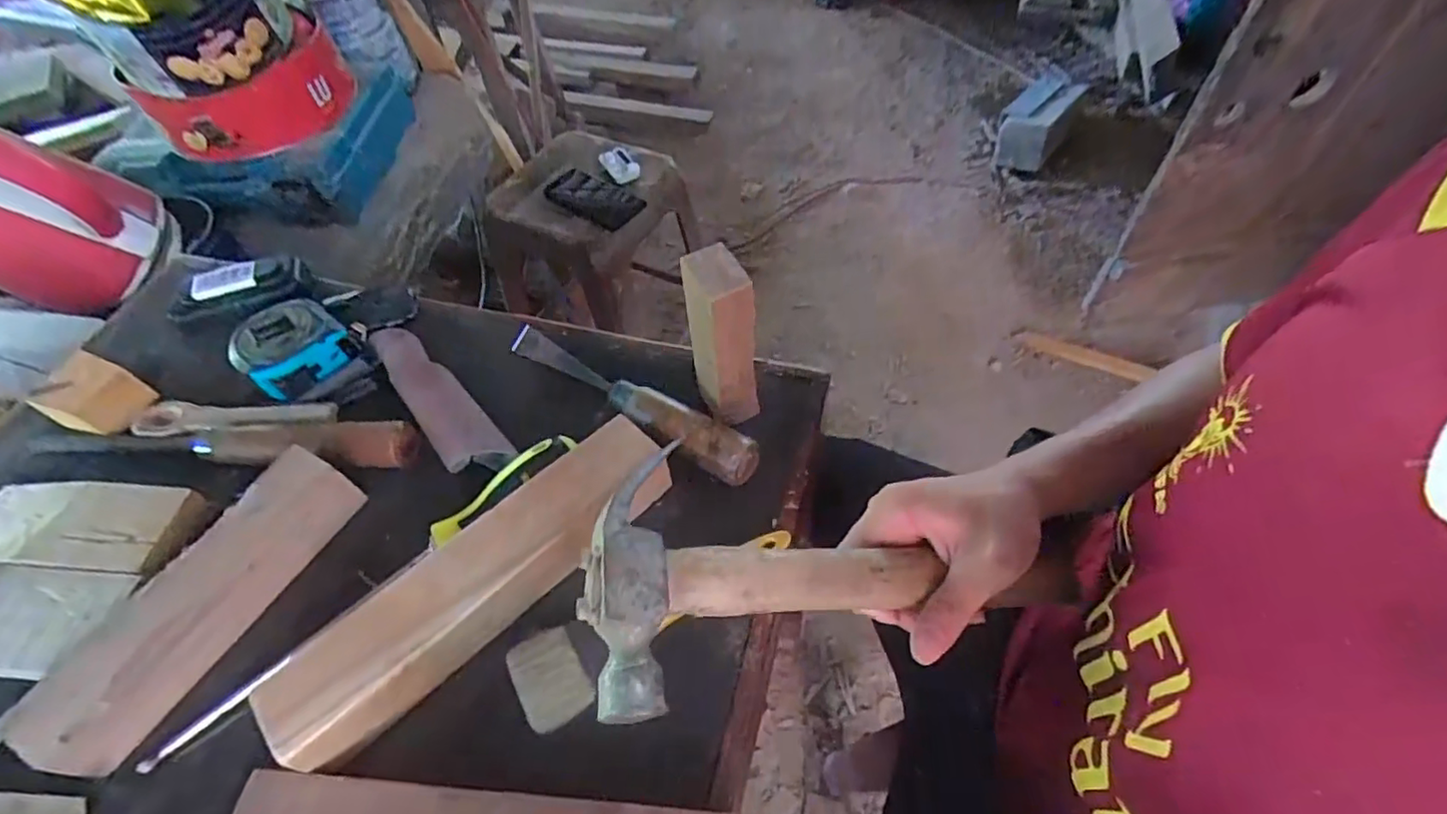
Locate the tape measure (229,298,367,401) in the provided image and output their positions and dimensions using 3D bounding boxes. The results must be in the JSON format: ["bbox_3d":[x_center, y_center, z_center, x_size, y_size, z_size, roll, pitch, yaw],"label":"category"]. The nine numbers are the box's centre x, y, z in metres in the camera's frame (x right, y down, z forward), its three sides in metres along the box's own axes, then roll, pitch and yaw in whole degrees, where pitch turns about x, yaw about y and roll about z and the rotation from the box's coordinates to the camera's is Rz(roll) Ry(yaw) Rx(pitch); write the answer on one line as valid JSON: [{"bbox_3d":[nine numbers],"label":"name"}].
[{"bbox_3d":[-0.325,-0.048,0.486,0.079,0.035,0.071,-36,60,-19],"label":"tape measure"}]

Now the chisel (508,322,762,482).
[{"bbox_3d":[-0.074,-0.008,0.460,0.224,0.024,0.031,27,61,21],"label":"chisel"}]

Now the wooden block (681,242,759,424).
[{"bbox_3d":[-0.002,-0.039,0.420,0.032,0.137,0.039,-26,57,-14],"label":"wooden block"}]

